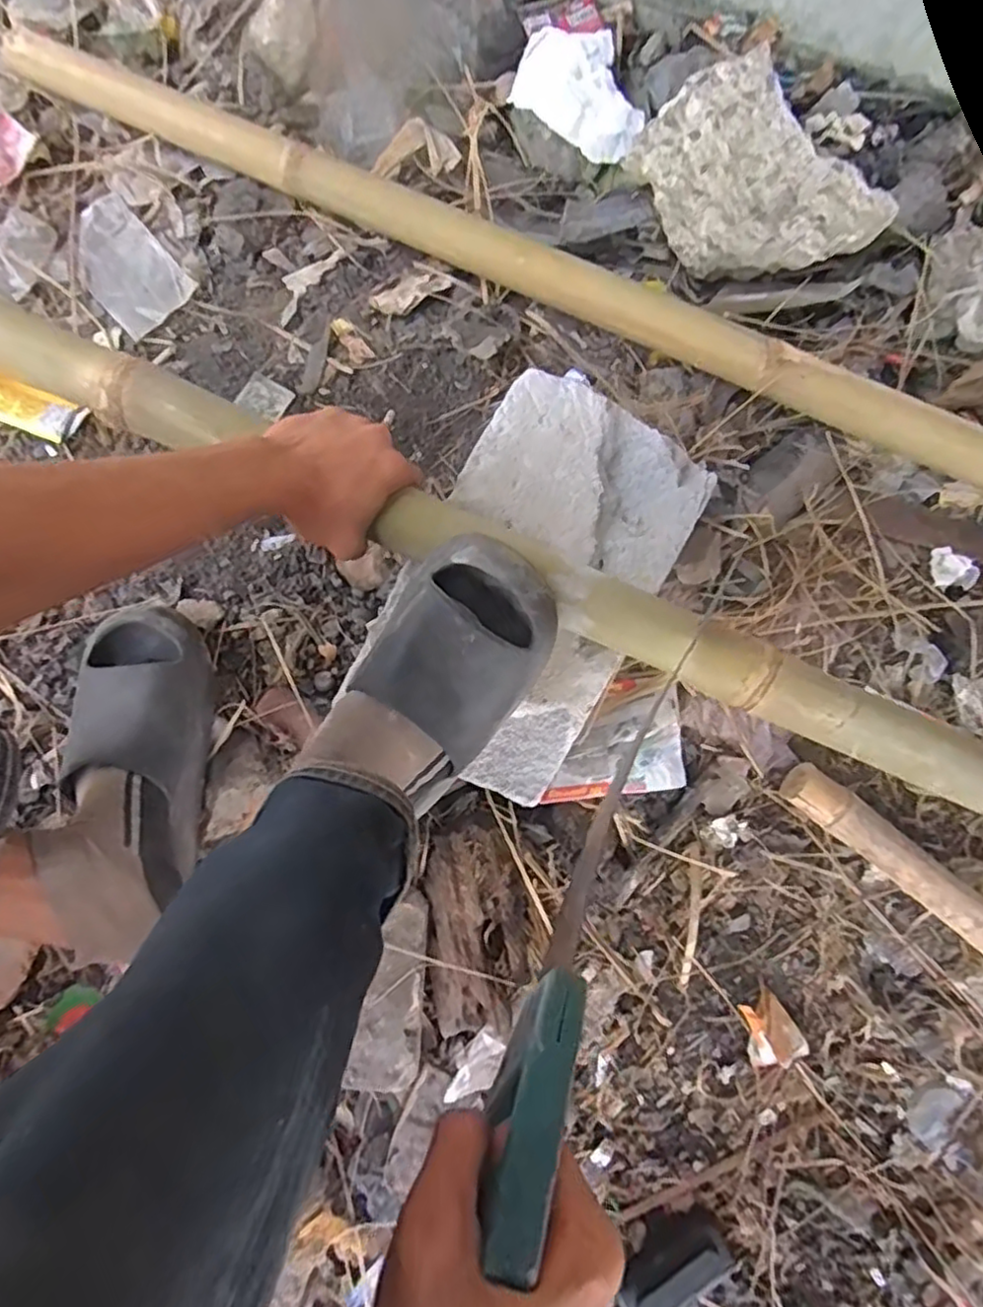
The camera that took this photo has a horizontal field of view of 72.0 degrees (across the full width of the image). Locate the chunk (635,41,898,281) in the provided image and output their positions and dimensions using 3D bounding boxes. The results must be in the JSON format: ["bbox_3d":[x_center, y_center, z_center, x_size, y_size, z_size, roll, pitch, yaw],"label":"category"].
[{"bbox_3d":[0.265,-0.462,0.682,0.159,0.106,0.220,-41,85,-7],"label":"chunk"}]

